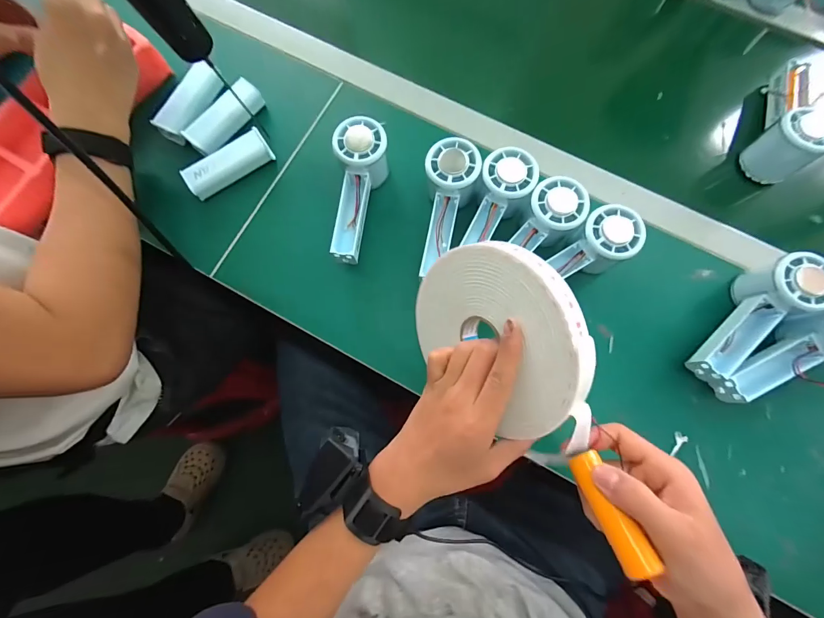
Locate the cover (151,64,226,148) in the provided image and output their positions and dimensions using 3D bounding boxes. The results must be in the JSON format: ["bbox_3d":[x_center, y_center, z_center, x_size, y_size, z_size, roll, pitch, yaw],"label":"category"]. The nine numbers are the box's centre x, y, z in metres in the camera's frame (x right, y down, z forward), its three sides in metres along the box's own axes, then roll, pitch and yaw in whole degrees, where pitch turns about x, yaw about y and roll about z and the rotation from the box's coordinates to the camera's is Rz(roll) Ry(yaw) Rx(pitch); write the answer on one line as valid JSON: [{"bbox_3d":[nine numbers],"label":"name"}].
[{"bbox_3d":[-0.271,-0.254,0.436,0.033,0.023,0.102,24,80,5],"label":"cover"}]

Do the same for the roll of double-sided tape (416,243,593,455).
[{"bbox_3d":[0.060,0.022,0.282,0.018,0.153,0.142,-14,106,-39],"label":"roll of double-sided tape"}]

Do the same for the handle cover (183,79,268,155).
[{"bbox_3d":[-0.226,-0.231,0.433,0.037,0.030,0.103,42,82,8],"label":"handle cover"}]

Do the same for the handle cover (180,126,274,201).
[{"bbox_3d":[-0.217,-0.170,0.426,0.101,0.031,0.032,-33,80,-6],"label":"handle cover"}]

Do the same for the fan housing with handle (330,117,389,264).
[{"bbox_3d":[-0.056,-0.125,0.394,0.055,0.056,0.149,0,79,0],"label":"fan housing with handle"}]

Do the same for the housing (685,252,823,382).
[{"bbox_3d":[0.346,0.014,0.360,0.061,0.063,0.154,43,95,8],"label":"housing"}]

